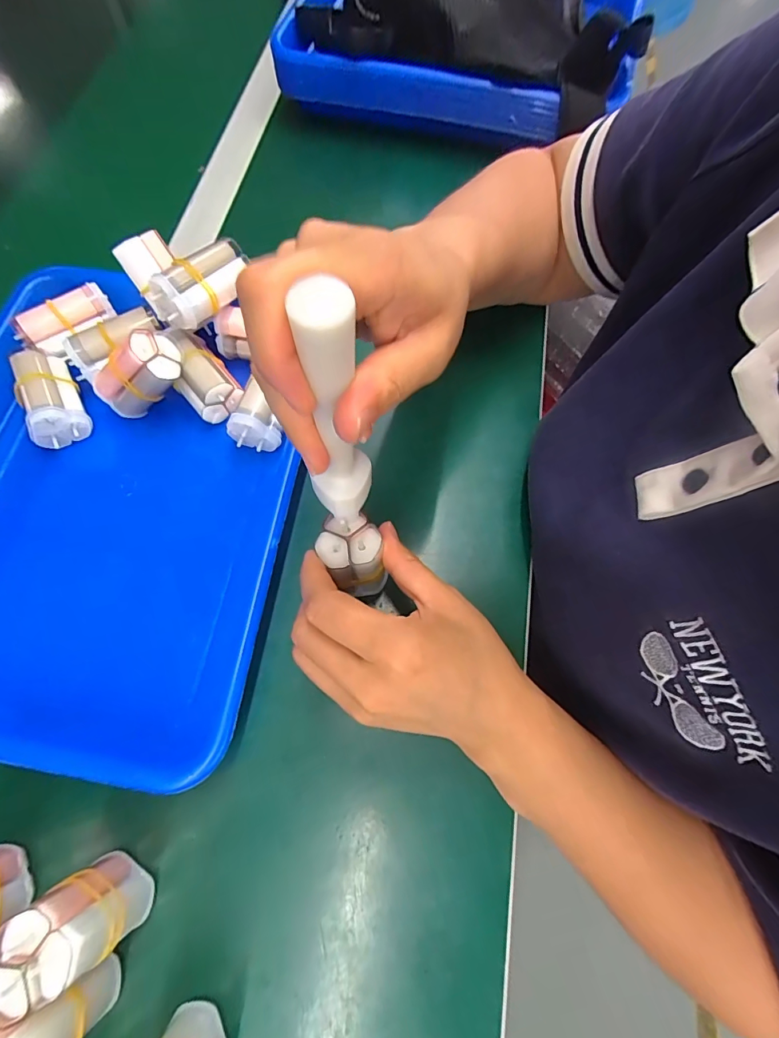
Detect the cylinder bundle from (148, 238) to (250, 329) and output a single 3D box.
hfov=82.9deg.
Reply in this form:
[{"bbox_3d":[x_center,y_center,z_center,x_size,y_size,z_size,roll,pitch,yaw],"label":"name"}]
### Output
[{"bbox_3d":[-0.127,-0.161,0.299,0.030,0.027,0.067,32,73,12],"label":"cylinder bundle"}]

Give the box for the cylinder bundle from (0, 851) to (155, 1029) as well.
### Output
[{"bbox_3d":[-0.140,0.178,0.193,0.036,0.061,0.034,-30,72,-10],"label":"cylinder bundle"}]

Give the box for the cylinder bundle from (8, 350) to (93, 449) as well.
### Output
[{"bbox_3d":[-0.238,-0.086,0.307,0.035,0.032,0.062,-27,71,-9],"label":"cylinder bundle"}]

